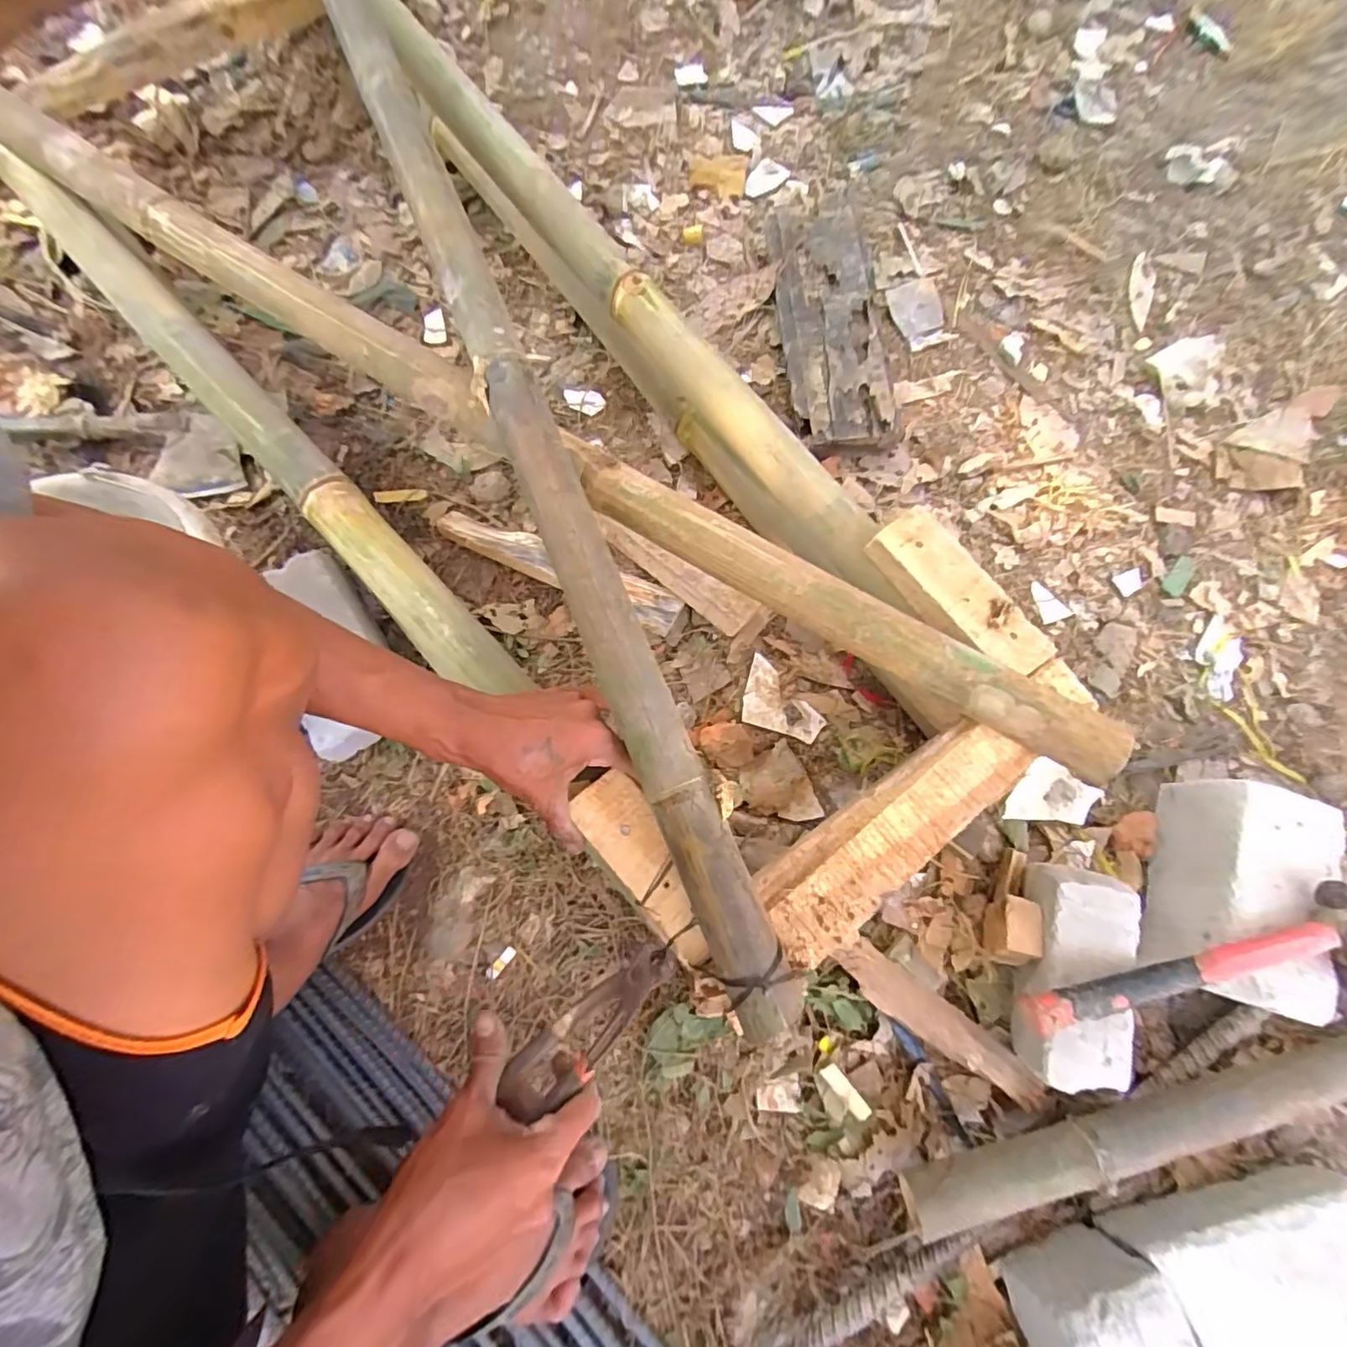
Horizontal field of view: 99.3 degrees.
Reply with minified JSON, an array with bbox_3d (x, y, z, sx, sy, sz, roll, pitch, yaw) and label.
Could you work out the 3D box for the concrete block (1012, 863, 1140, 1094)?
[{"bbox_3d":[0.364,0.272,0.520,0.076,0.048,0.183,17,77,2],"label":"concrete block"}]

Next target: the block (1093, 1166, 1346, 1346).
[{"bbox_3d":[0.503,0.508,0.482,0.220,0.065,0.103,-10,75,-4],"label":"block"}]

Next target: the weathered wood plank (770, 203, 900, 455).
[{"bbox_3d":[0.206,-0.452,0.755,0.122,0.056,0.357,-3,74,-2],"label":"weathered wood plank"}]

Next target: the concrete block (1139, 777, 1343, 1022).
[{"bbox_3d":[0.556,0.214,0.564,0.109,0.098,0.200,19,75,4],"label":"concrete block"}]

